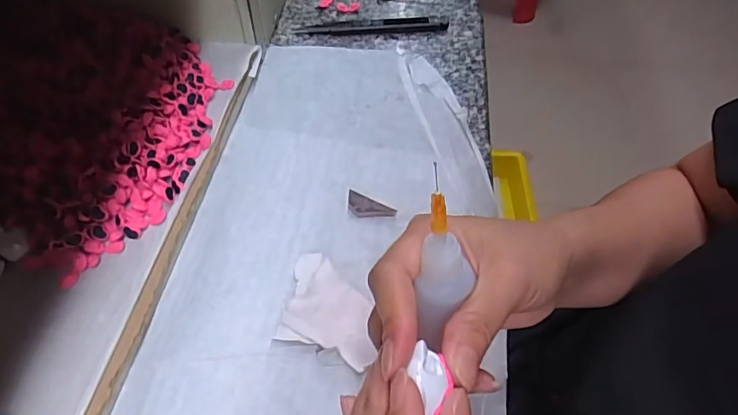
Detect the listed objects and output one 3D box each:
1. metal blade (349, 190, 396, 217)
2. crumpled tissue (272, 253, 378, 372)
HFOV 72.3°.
[{"bbox_3d":[-0.001,0.001,0.380,0.038,0.006,0.016,26,59,13],"label":"metal blade"},{"bbox_3d":[-0.025,0.063,0.330,0.061,0.012,0.070,11,56,3],"label":"crumpled tissue"}]

